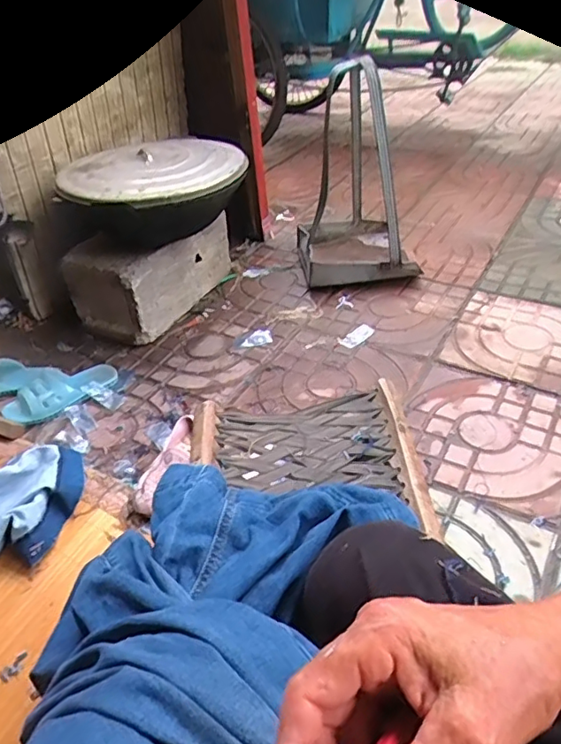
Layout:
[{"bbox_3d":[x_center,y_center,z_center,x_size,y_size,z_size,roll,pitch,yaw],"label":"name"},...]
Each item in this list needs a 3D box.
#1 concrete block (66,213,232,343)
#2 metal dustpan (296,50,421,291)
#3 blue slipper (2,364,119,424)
[{"bbox_3d":[-0.299,-0.253,1.356,0.191,0.207,0.370,17,44,25],"label":"concrete block"},{"bbox_3d":[0.177,-0.472,1.361,0.272,0.495,0.309,-3,39,3],"label":"metal dustpan"},{"bbox_3d":[-0.434,0.034,1.132,0.223,0.053,0.089,-31,46,-28],"label":"blue slipper"}]

